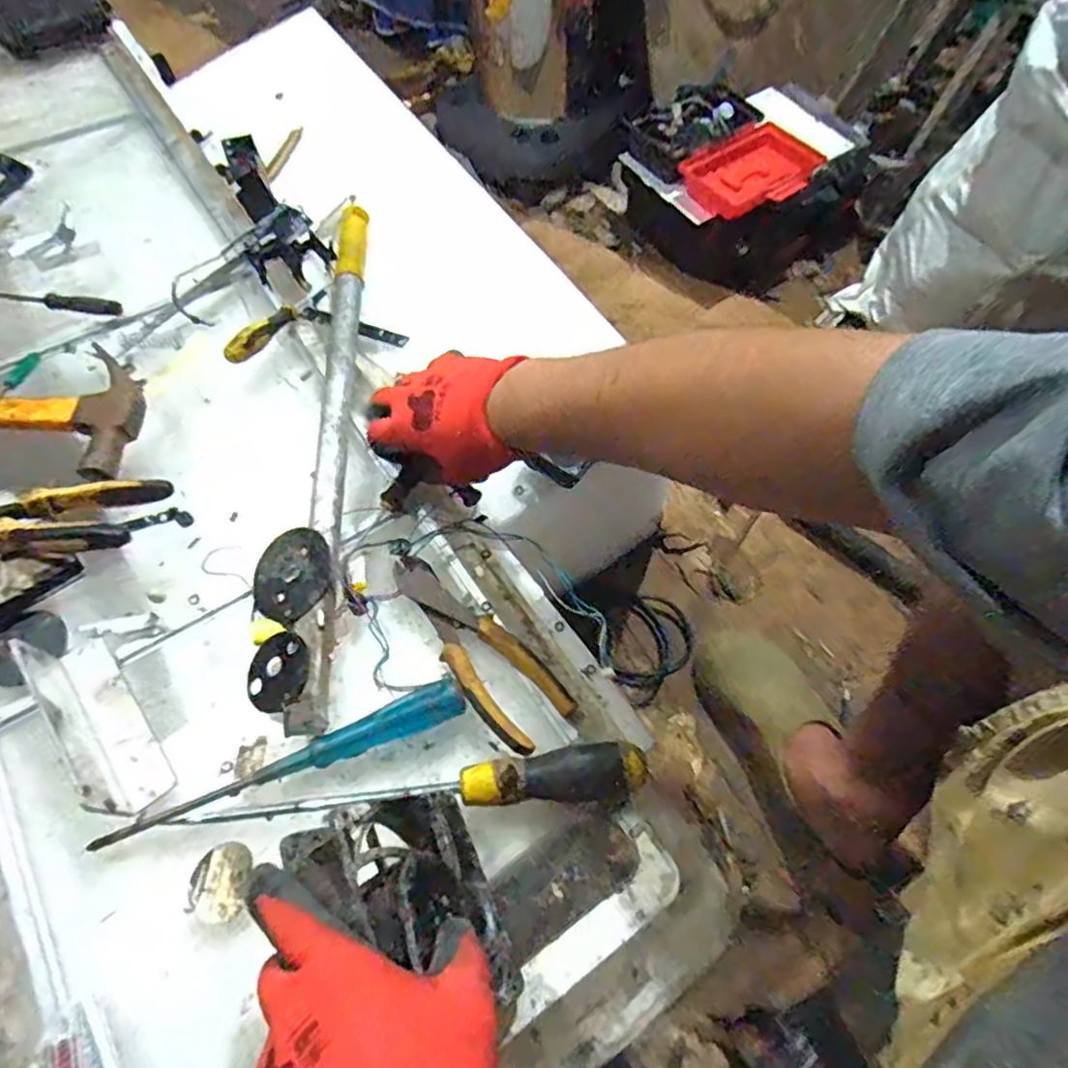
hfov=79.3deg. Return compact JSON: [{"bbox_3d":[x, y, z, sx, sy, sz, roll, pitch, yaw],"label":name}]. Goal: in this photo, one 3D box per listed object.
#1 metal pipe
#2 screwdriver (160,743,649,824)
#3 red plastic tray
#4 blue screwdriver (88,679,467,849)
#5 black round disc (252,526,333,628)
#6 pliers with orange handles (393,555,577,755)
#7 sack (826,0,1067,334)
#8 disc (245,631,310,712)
[{"bbox_3d":[-0.169,-0.096,0.560,0.030,0.033,0.527,-2,62,-3],"label":"metal pipe"},{"bbox_3d":[-0.075,0.163,0.421,0.293,0.034,0.033,-2,62,-3],"label":"screwdriver"},{"bbox_3d":[0.345,-0.567,1.007,0.200,0.043,0.153,-35,69,-18],"label":"red plastic tray"},{"bbox_3d":[-0.162,0.153,0.428,0.241,0.027,0.023,-20,64,-12],"label":"blue screwdriver"},{"bbox_3d":[-0.183,0.031,0.489,0.064,0.008,0.071,3,71,22],"label":"black round disc"},{"bbox_3d":[-0.045,0.080,0.479,0.058,0.018,0.171,-35,68,-19],"label":"pliers with orange handles"},{"bbox_3d":[0.740,-0.487,0.912,0.312,0.394,0.324,42,69,18],"label":"sack"},{"bbox_3d":[-0.184,0.097,0.459,0.052,0.004,0.054,-7,68,17],"label":"disc"}]

